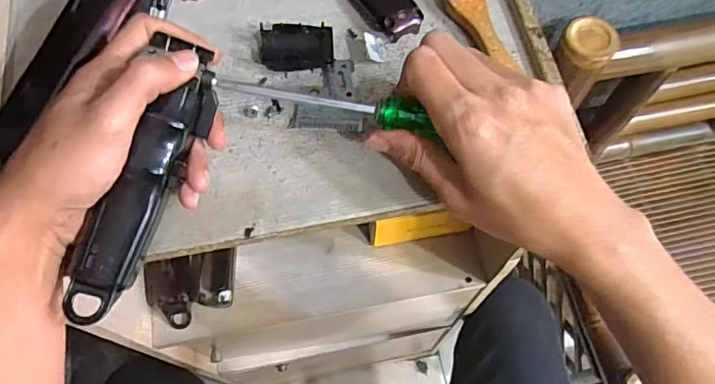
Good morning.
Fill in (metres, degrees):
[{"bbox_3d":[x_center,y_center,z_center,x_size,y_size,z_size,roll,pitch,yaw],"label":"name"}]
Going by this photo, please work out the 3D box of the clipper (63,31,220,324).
[{"bbox_3d":[-0.129,-0.002,0.322,0.034,0.032,0.156,24,84,14],"label":"clipper"}]

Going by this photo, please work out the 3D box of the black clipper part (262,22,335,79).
[{"bbox_3d":[-0.044,-0.107,0.396,0.051,0.015,0.035,-4,63,1],"label":"black clipper part"}]

